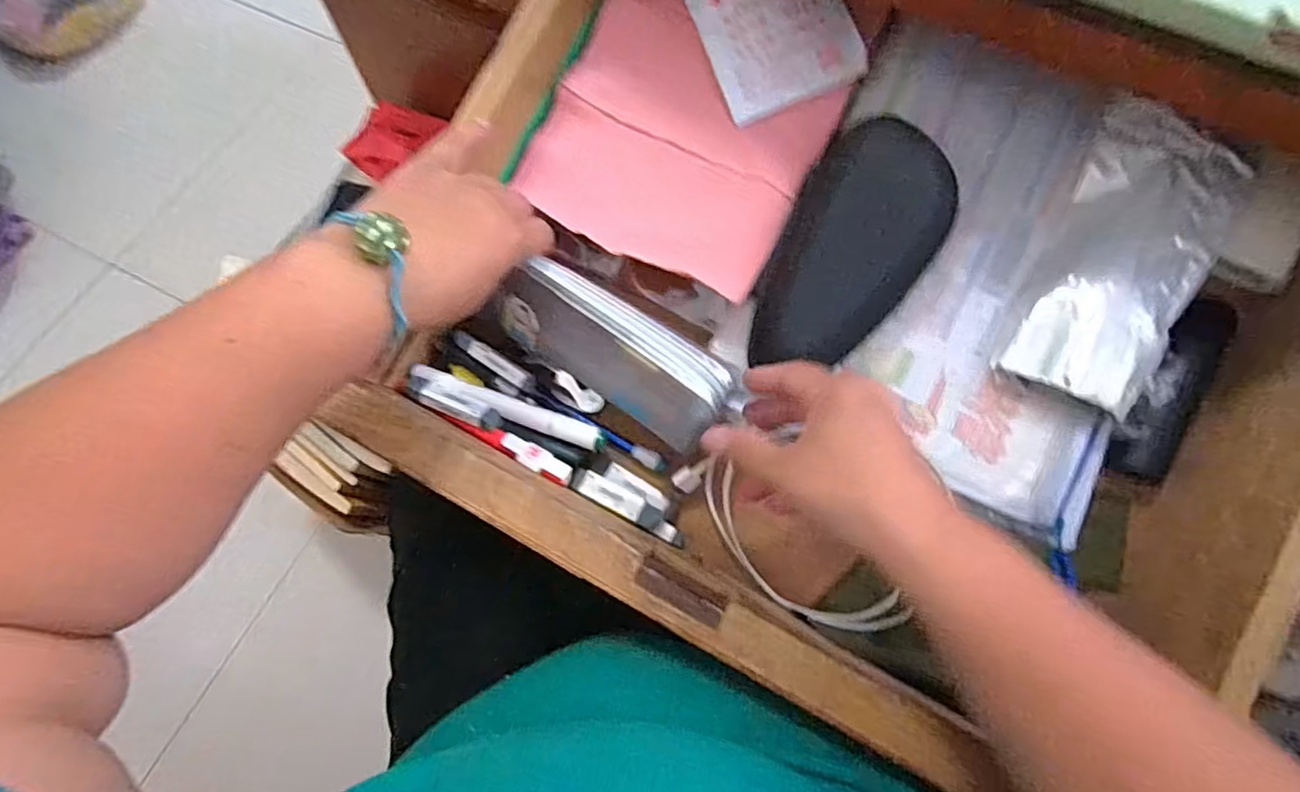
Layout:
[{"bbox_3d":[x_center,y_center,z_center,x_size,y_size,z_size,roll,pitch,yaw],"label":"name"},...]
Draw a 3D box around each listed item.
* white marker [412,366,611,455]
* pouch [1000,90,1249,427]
[{"bbox_3d":[-0.097,0.007,0.424,0.143,0.011,0.017,20,71,7],"label":"white marker"},{"bbox_3d":[0.294,-0.085,0.386,0.090,0.026,0.191,22,84,8],"label":"pouch"}]

